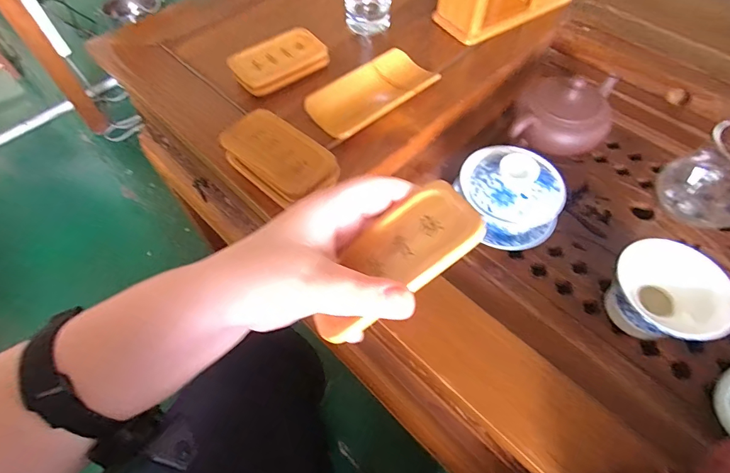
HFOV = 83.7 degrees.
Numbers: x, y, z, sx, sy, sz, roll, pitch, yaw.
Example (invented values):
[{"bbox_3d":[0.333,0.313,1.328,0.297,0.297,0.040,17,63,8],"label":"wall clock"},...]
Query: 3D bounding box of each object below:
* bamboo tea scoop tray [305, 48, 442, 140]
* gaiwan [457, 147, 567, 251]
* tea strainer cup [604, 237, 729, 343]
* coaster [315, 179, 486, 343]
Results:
[{"bbox_3d":[0.010,-0.164,0.458,0.141,0.016,0.072,-35,63,-20],"label":"bamboo tea scoop tray"},{"bbox_3d":[0.138,-0.037,0.394,0.097,0.080,0.083,31,63,19],"label":"gaiwan"},{"bbox_3d":[0.246,0.054,0.344,0.077,0.066,0.085,-14,58,-8],"label":"tea strainer cup"},{"bbox_3d":[0.014,0.011,0.231,0.104,0.009,0.059,-38,41,8],"label":"coaster"}]

